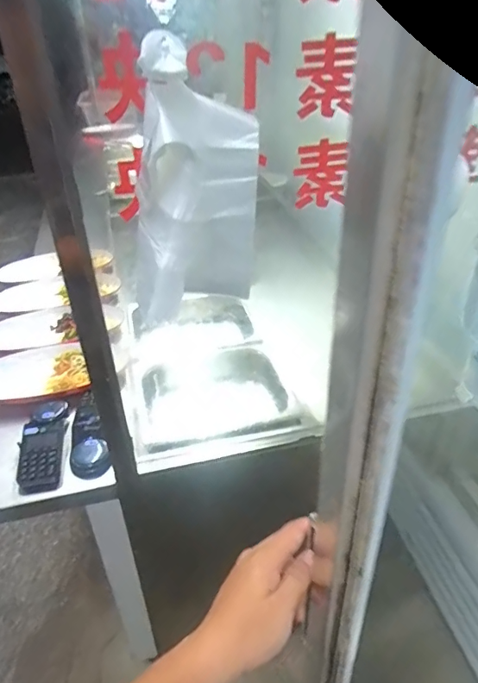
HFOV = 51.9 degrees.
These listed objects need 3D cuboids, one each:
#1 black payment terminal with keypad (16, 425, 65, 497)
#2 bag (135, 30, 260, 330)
[{"bbox_3d":[-0.351,0.208,0.869,0.080,0.027,0.118,-11,36,-12],"label":"black payment terminal with keypad"},{"bbox_3d":[-0.051,-0.163,0.568,0.150,0.287,0.097,-3,35,-1],"label":"bag"}]

